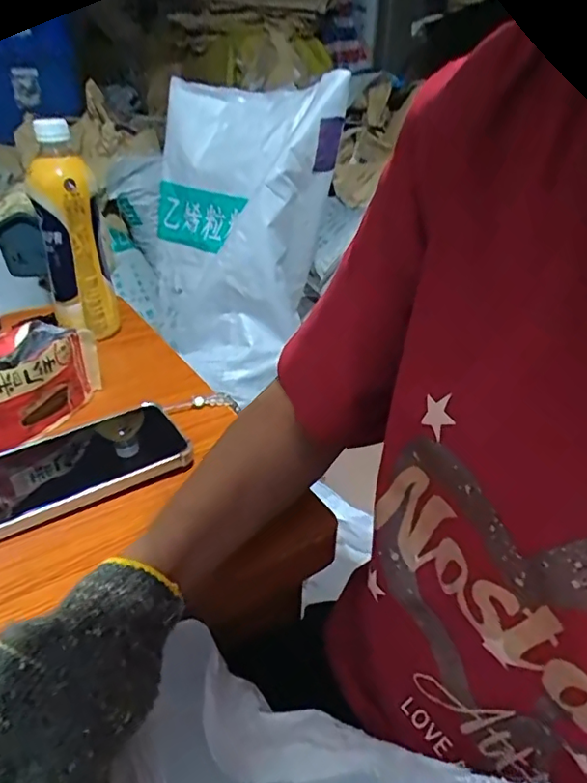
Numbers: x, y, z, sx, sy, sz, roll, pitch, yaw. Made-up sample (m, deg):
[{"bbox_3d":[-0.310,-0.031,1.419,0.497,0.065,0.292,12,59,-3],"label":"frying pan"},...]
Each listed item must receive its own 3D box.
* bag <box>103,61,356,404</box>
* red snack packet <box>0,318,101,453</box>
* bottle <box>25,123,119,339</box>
[{"bbox_3d":[-0.123,-0.297,1.078,0.240,0.516,0.363,-25,40,-38],"label":"bag"},{"bbox_3d":[-0.218,0.000,0.444,0.039,0.086,0.156,11,32,15],"label":"red snack packet"},{"bbox_3d":[-0.226,-0.152,0.569,0.064,0.220,0.061,-9,32,-18],"label":"bottle"}]

